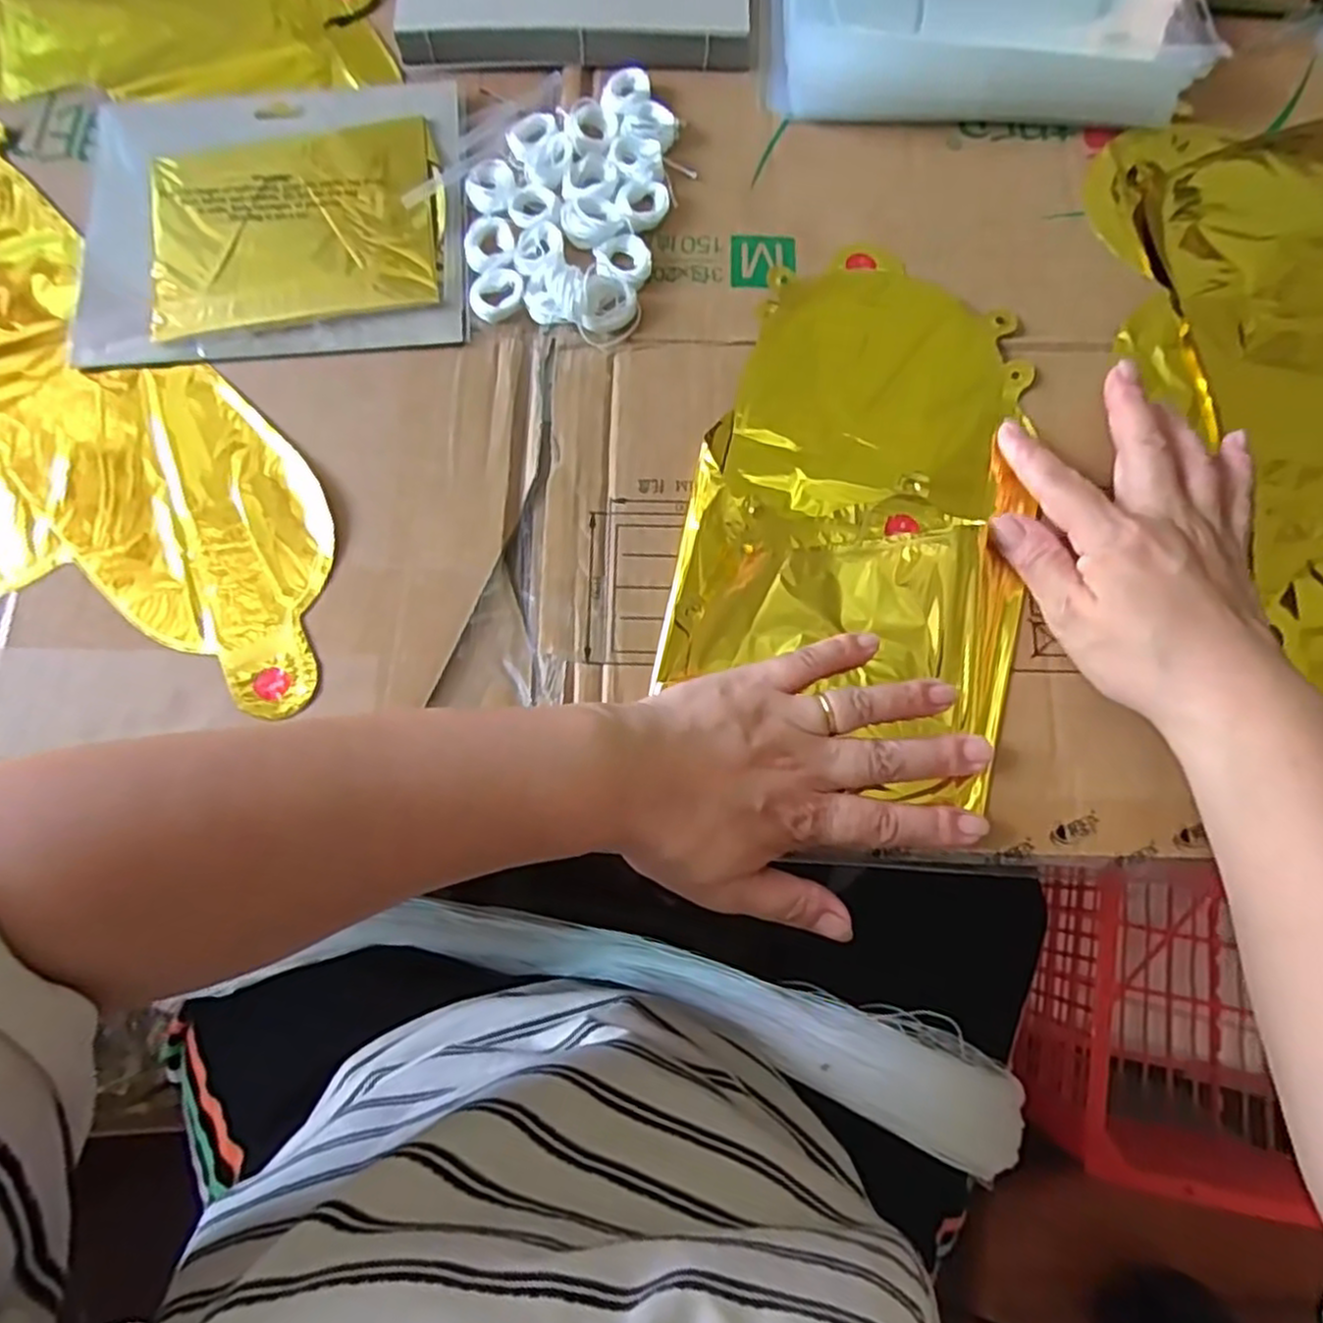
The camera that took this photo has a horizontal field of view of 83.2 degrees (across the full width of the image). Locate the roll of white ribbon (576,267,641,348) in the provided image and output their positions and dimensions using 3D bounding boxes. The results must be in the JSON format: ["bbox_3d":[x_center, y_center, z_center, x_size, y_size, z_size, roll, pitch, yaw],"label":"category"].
[{"bbox_3d":[-0.025,-0.173,0.366,0.027,0.017,0.032,12,75,5],"label":"roll of white ribbon"}]

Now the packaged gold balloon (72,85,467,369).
[{"bbox_3d":[-0.203,-0.240,0.392,0.198,0.008,0.178,-4,74,0],"label":"packaged gold balloon"}]

